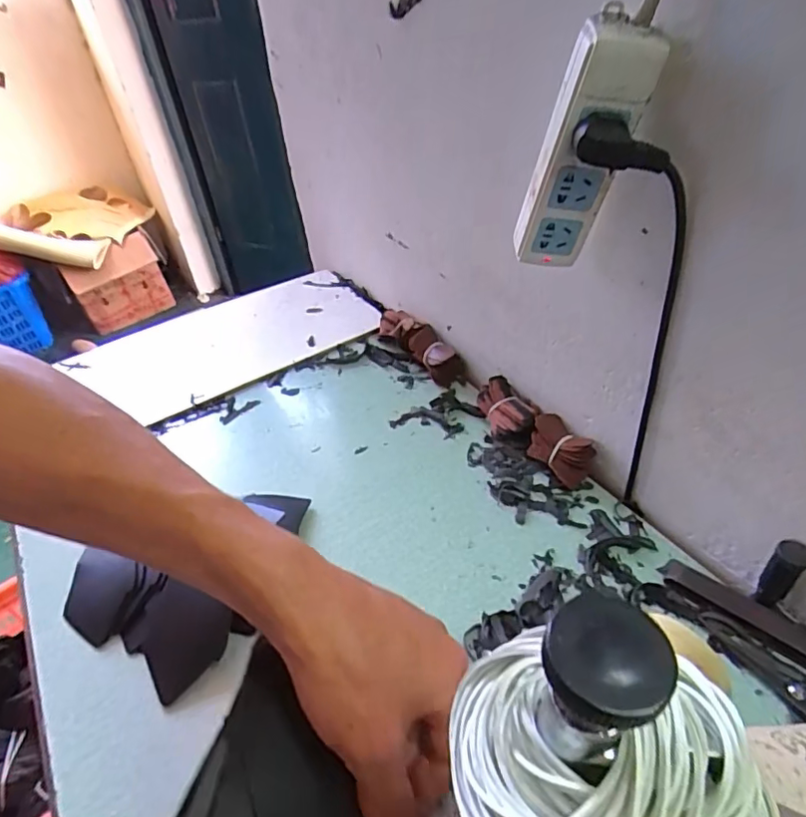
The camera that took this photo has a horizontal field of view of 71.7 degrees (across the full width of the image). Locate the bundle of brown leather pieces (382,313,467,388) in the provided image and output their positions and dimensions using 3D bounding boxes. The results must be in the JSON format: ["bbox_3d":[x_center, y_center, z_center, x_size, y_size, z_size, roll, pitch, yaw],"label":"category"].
[{"bbox_3d":[0.024,-0.091,0.794,0.046,0.041,0.170,-26,46,-24],"label":"bundle of brown leather pieces"}]

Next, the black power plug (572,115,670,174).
[{"bbox_3d":[0.150,-0.179,0.387,0.065,0.035,0.019,24,45,6],"label":"black power plug"}]

